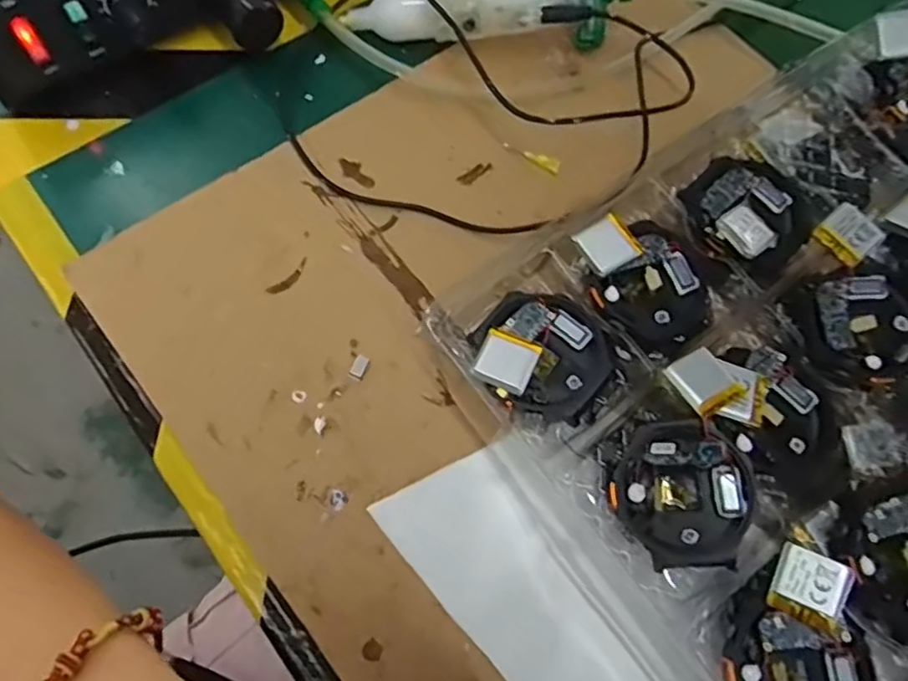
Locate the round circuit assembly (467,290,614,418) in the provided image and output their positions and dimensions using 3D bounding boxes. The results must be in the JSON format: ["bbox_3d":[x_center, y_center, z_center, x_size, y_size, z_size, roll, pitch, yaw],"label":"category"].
[{"bbox_3d":[0.034,0.005,0.257,0.050,0.013,0.048,5,67,-12],"label":"round circuit assembly"}]

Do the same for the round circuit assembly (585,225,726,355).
[{"bbox_3d":[0.086,-0.022,0.274,0.048,0.008,0.048,33,71,10],"label":"round circuit assembly"}]

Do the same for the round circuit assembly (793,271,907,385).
[{"bbox_3d":[0.170,-0.006,0.271,0.056,0.010,0.045,10,69,1],"label":"round circuit assembly"}]

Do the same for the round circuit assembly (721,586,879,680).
[{"bbox_3d":[0.116,0.114,0.222,0.049,0.011,0.046,23,70,4],"label":"round circuit assembly"}]

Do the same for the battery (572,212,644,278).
[{"bbox_3d":[0.064,-0.040,0.272,0.023,0.004,0.021,-33,82,-17],"label":"battery"}]

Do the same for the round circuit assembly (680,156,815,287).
[{"bbox_3d":[0.129,-0.057,0.284,0.054,0.014,0.057,1,69,-2],"label":"round circuit assembly"}]

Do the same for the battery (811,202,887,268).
[{"bbox_3d":[0.163,-0.044,0.272,0.023,0.004,0.021,-39,74,-13],"label":"battery"}]

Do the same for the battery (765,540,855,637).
[{"bbox_3d":[0.120,0.084,0.223,0.022,0.004,0.023,19,79,29],"label":"battery"}]

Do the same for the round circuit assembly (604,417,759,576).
[{"bbox_3d":[0.084,0.056,0.240,0.044,0.025,0.050,-38,75,-15],"label":"round circuit assembly"}]

